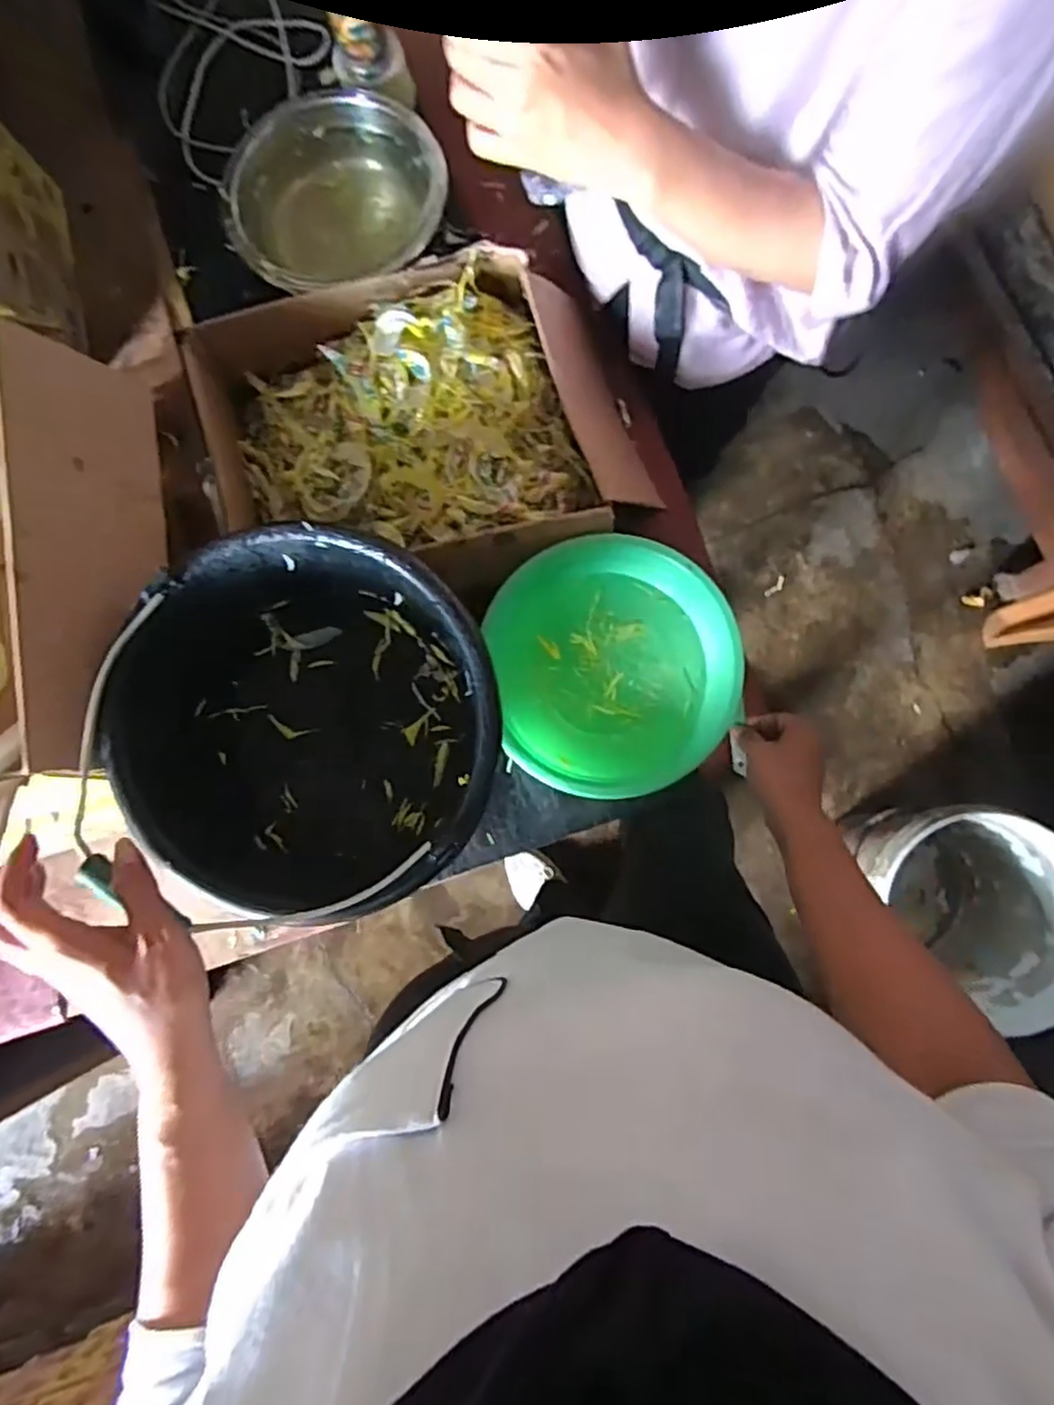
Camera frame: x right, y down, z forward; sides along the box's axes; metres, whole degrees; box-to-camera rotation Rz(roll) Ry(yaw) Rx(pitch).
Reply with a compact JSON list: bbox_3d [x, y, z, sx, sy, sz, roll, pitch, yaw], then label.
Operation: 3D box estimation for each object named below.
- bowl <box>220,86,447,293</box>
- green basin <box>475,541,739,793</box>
[{"bbox_3d":[-0.212,-0.553,0.714,0.214,0.077,0.207,0,82,3],"label":"bowl"},{"bbox_3d":[0.080,-0.031,0.644,0.215,0.082,0.228,0,82,3],"label":"green basin"}]

